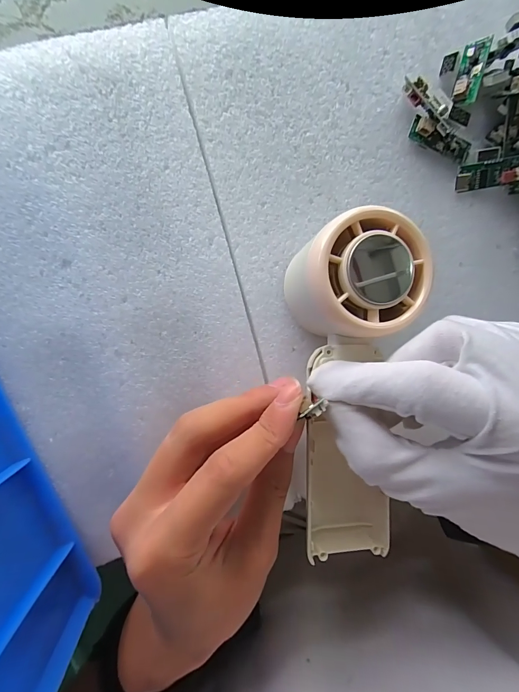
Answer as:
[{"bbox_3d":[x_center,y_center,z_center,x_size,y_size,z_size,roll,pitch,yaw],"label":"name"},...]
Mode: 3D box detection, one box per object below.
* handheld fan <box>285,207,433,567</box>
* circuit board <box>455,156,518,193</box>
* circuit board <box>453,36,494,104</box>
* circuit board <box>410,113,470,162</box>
[{"bbox_3d":[0.040,0.018,0.174,0.059,0.057,0.159,-1,107,-8],"label":"handheld fan"},{"bbox_3d":[0.133,-0.099,0.197,0.038,0.007,0.014,-8,93,12],"label":"circuit board"},{"bbox_3d":[0.120,-0.156,0.194,0.013,0.004,0.036,16,90,23],"label":"circuit board"},{"bbox_3d":[0.104,-0.117,0.196,0.037,0.010,0.012,20,89,-8],"label":"circuit board"}]

